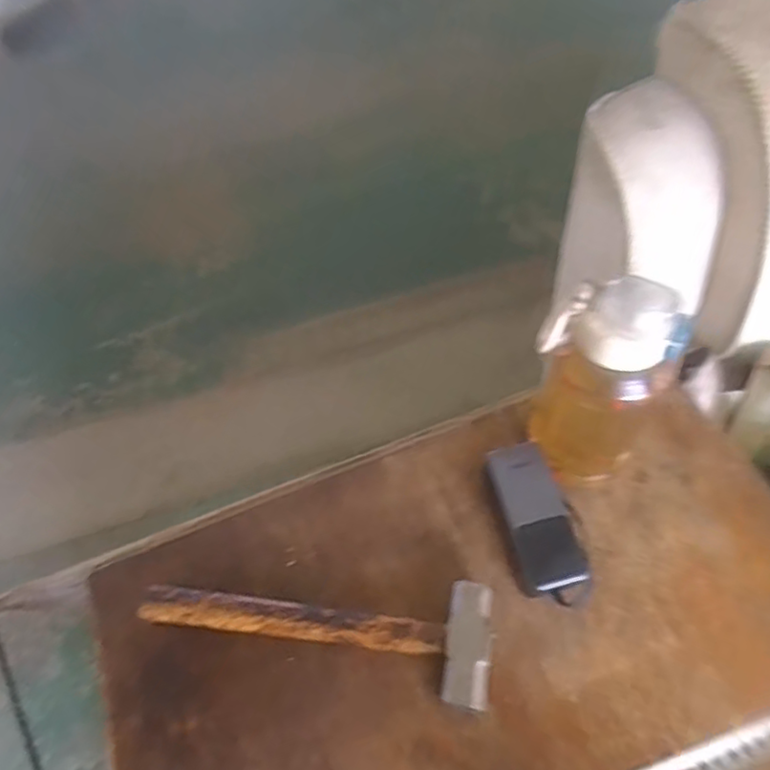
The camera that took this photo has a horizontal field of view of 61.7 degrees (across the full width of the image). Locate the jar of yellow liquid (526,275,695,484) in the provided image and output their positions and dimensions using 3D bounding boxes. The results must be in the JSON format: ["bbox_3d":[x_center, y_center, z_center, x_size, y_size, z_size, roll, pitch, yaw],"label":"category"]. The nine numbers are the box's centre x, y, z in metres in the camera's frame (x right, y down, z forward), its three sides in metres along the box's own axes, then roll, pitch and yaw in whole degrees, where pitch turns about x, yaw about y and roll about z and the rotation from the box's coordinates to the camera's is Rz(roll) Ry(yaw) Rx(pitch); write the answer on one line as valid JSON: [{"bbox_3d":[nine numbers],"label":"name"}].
[{"bbox_3d":[0.181,0.007,0.553,0.098,0.235,0.074,28,62,20],"label":"jar of yellow liquid"}]

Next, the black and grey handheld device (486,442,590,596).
[{"bbox_3d":[0.133,0.125,0.582,0.057,0.061,0.134,-15,56,-6],"label":"black and grey handheld device"}]

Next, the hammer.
[{"bbox_3d":[-0.059,0.197,0.563,0.301,0.037,0.093,10,58,10],"label":"hammer"}]

